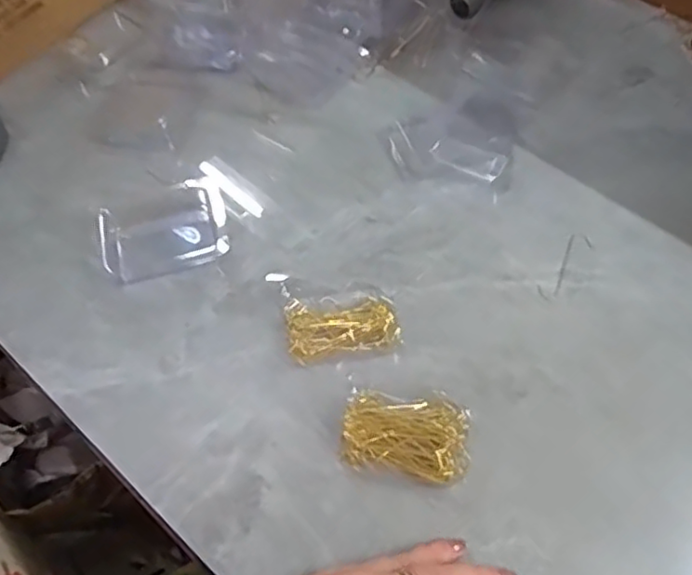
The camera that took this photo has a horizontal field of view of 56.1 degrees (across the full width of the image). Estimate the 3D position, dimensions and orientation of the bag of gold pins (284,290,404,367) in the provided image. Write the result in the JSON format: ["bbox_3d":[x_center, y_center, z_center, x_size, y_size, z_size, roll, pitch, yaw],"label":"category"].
[{"bbox_3d":[-0.002,0.023,0.428,0.073,0.013,0.047,-8,58,-4],"label":"bag of gold pins"}]

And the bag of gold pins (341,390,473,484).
[{"bbox_3d":[0.036,0.086,0.388,0.072,0.017,0.049,11,59,7],"label":"bag of gold pins"}]

